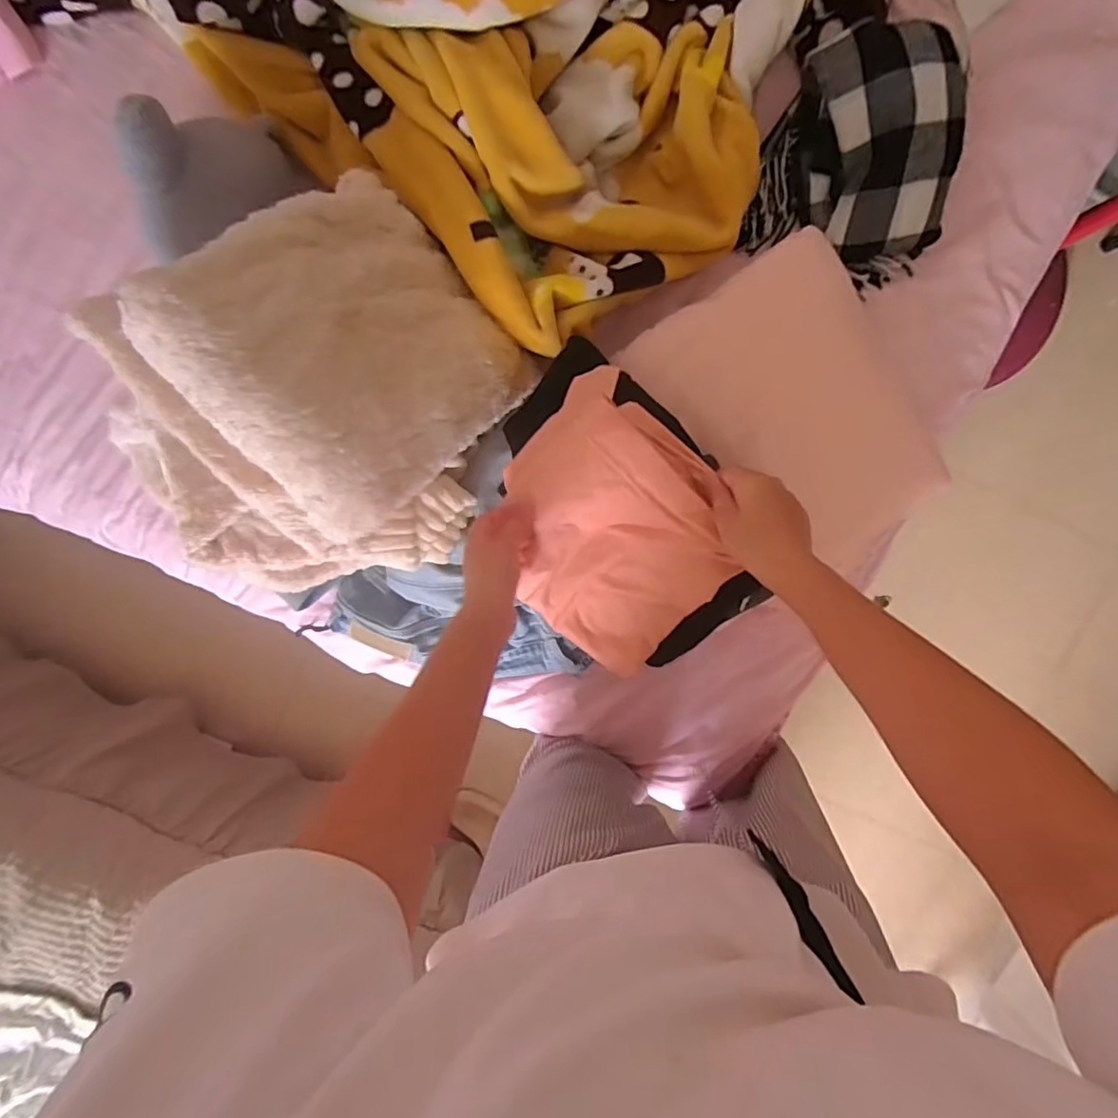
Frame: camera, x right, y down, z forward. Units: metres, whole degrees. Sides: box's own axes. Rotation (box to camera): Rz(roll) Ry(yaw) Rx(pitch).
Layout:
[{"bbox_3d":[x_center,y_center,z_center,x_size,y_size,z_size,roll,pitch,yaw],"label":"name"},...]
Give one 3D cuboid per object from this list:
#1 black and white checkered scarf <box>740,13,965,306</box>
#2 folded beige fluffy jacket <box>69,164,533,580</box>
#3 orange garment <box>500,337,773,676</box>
[{"bbox_3d":[0.362,-0.460,0.676,0.221,0.091,0.239,18,97,-5],"label":"black and white checkered scarf"},{"bbox_3d":[-0.231,-0.137,0.575,0.394,0.184,0.335,-37,98,3],"label":"folded beige fluffy jacket"},{"bbox_3d":[0.050,-0.037,0.582,0.278,0.098,0.227,44,124,8],"label":"orange garment"}]

